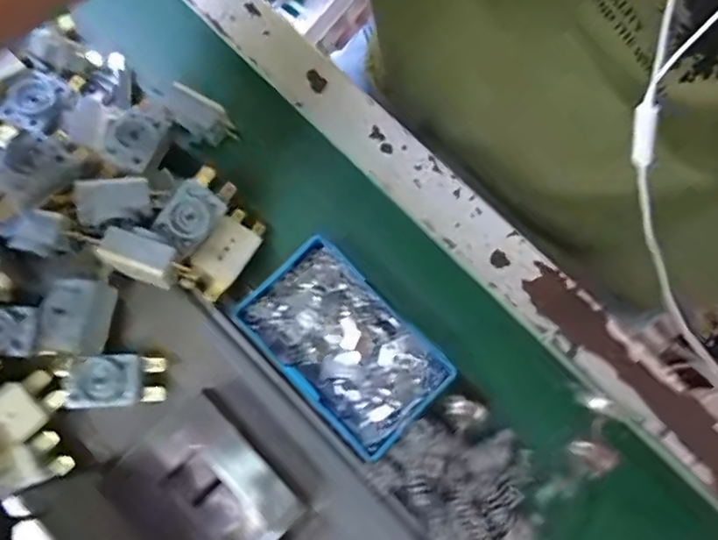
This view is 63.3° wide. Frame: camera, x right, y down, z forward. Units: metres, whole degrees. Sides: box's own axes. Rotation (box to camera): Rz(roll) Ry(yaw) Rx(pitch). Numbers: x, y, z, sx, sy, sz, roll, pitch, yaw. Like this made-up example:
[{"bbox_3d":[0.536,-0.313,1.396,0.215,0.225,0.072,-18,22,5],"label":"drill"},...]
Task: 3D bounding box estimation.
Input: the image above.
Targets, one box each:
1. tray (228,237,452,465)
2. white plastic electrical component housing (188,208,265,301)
[{"bbox_3d":[-0.009,0.043,0.339,0.072,0.021,0.114,-44,81,-7],"label":"tray"},{"bbox_3d":[-0.081,-0.011,0.352,0.029,0.018,0.054,30,81,7],"label":"white plastic electrical component housing"}]

